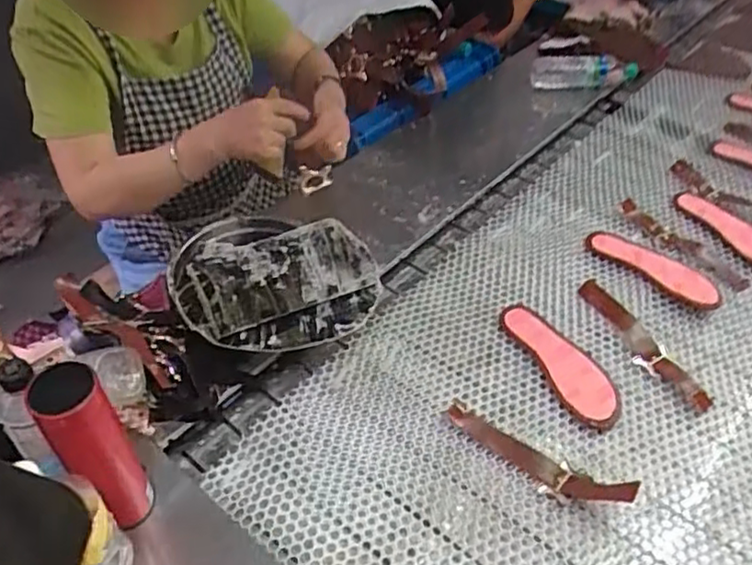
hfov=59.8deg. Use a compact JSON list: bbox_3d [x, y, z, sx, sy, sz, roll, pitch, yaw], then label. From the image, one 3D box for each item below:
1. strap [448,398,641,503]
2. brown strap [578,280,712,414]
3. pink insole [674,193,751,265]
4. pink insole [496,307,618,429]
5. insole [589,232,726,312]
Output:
[{"bbox_3d":[0.191,0.211,0.801,0.238,0.046,0.050,28,52,25],"label":"strap"},{"bbox_3d":[0.379,0.086,0.944,0.049,0.007,0.245,-21,49,-19],"label":"brown strap"},{"bbox_3d":[0.611,-0.092,1.121,0.085,0.009,0.211,-19,49,-17],"label":"pink insole"},{"bbox_3d":[0.265,0.106,0.919,0.091,0.013,0.221,-19,49,-17],"label":"pink insole"},{"bbox_3d":[0.443,-0.026,1.043,0.087,0.013,0.213,-33,54,-28],"label":"insole"}]

